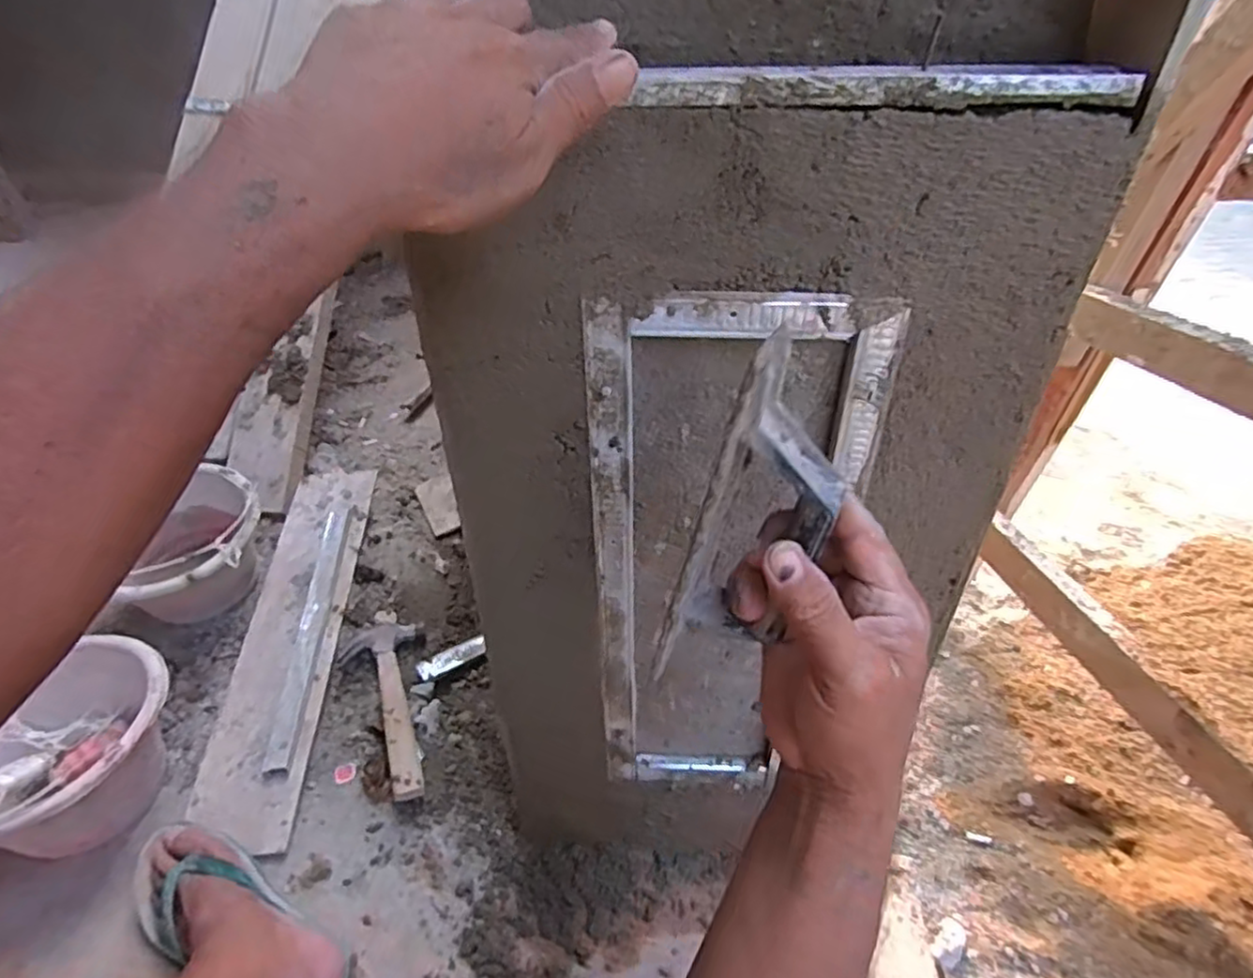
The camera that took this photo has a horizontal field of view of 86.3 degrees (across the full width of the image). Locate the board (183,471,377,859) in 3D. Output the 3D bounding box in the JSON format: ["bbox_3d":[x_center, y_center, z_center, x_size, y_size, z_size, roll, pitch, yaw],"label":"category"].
[{"bbox_3d":[-0.488,0.198,0.982,0.134,0.033,0.601,-2,50,-3],"label":"board"}]

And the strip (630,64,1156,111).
[{"bbox_3d":[0.134,-0.211,0.351,0.254,0.019,0.013,1,36,2],"label":"strip"}]

